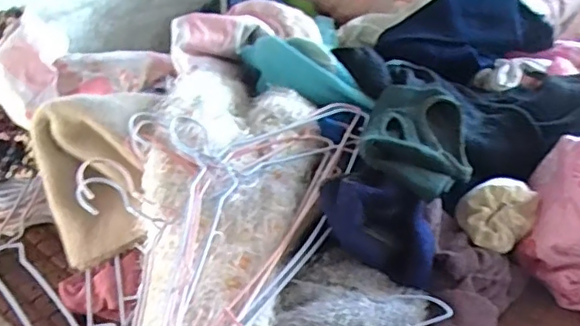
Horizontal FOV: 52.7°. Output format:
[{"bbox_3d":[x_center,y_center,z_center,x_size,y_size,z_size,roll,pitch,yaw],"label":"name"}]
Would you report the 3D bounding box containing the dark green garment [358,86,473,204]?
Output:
[{"bbox_3d":[0.160,-0.036,0.726,0.126,0.054,0.197,8,28,12],"label":"dark green garment"}]

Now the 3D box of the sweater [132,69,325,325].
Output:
[{"bbox_3d":[-0.073,0.061,0.643,0.190,0.072,0.503,4,48,4],"label":"sweater"}]

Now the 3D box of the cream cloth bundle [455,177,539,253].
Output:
[{"bbox_3d":[0.267,0.058,0.749,0.079,0.065,0.115,20,32,32],"label":"cream cloth bundle"}]

